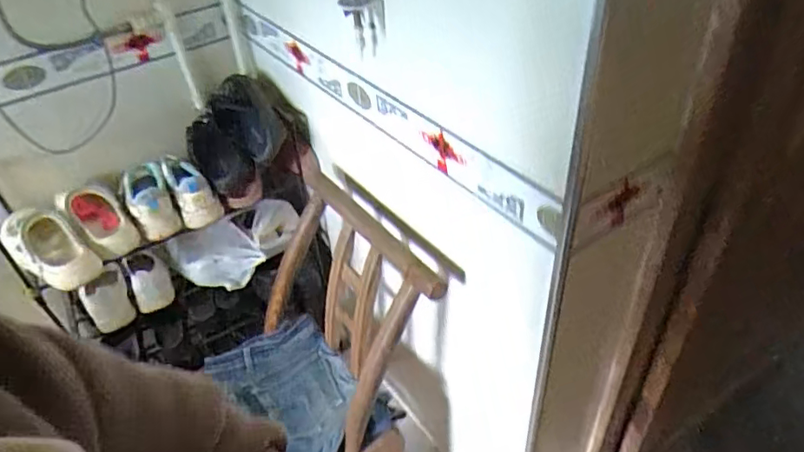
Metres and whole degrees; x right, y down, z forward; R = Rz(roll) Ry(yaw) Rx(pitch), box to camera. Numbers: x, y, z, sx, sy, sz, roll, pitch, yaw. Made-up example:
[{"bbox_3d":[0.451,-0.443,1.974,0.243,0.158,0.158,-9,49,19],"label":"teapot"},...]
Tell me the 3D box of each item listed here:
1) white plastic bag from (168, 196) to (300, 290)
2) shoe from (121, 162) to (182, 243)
[{"bbox_3d":[-0.377,0.048,1.286,0.287,0.142,0.111,-13,41,-10],"label":"white plastic bag"},{"bbox_3d":[-0.534,-0.063,1.185,0.092,0.112,0.172,-23,43,-20],"label":"shoe"}]

